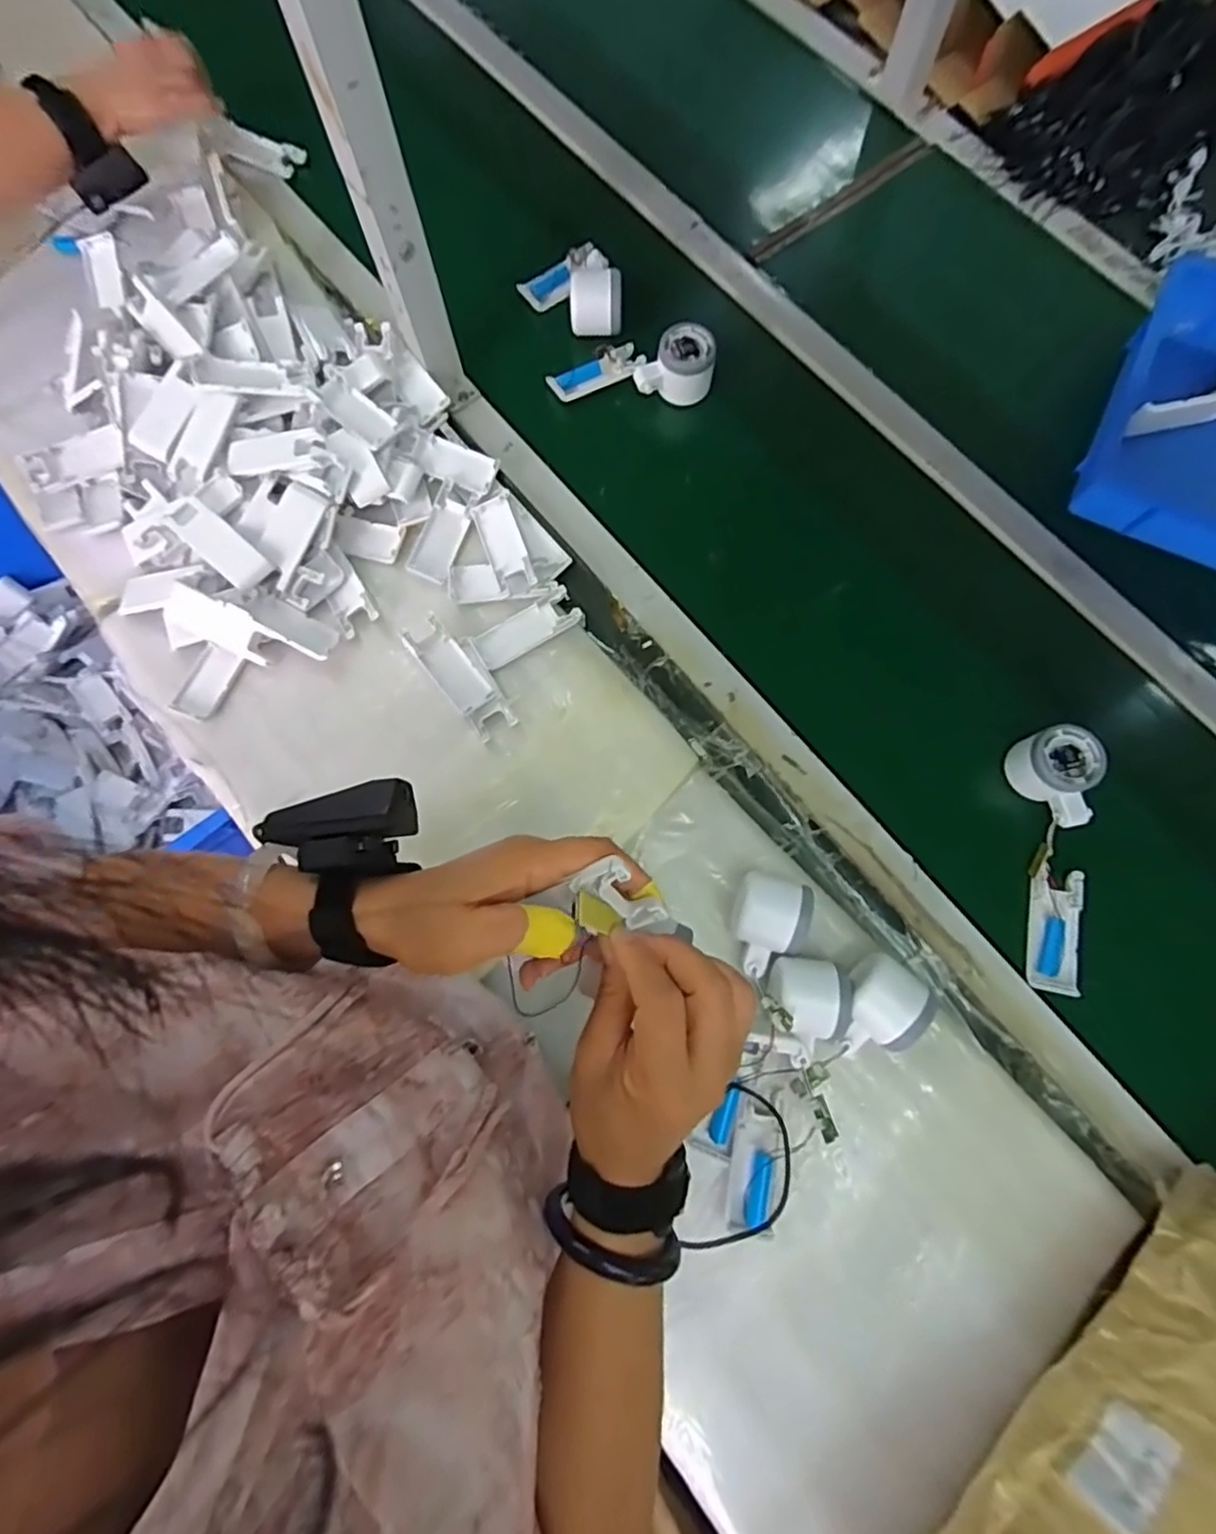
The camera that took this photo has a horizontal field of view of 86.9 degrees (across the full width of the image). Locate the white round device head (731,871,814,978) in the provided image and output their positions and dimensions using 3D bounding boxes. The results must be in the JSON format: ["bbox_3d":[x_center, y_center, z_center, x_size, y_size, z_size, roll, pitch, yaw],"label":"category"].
[{"bbox_3d":[0.131,0.133,0.536,0.058,0.053,0.079,16,77,6],"label":"white round device head"}]

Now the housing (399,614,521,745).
[{"bbox_3d":[-0.139,-0.082,0.599,0.039,0.022,0.126,-39,77,-8],"label":"housing"}]

